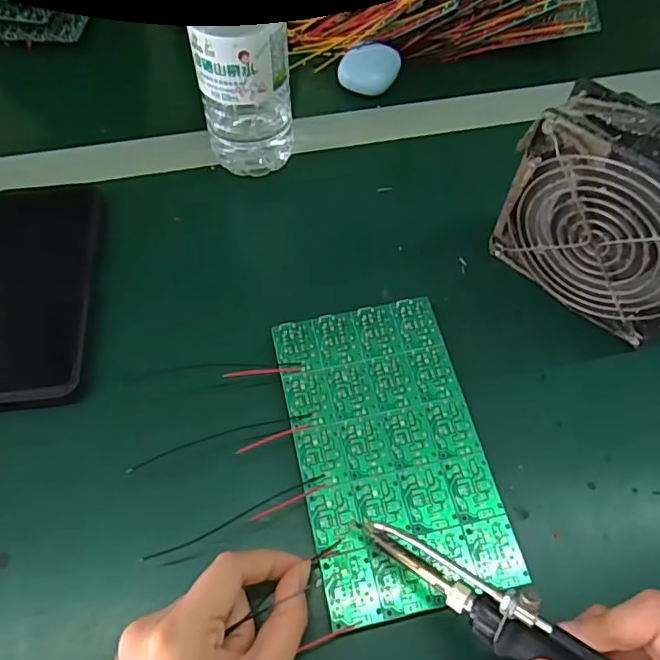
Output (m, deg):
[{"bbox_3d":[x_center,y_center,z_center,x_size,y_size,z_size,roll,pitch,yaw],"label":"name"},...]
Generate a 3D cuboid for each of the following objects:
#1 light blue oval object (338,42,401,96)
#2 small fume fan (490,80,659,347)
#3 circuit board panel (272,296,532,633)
[{"bbox_3d":[0.033,-0.222,0.488,0.048,0.029,0.036,10,61,5],"label":"light blue oval object"},{"bbox_3d":[0.168,-0.060,0.343,0.045,0.128,0.126,-41,72,-19],"label":"small fume fan"},{"bbox_3d":[0.032,0.063,0.325,0.101,0.004,0.172,-11,61,-6],"label":"circuit board panel"}]

